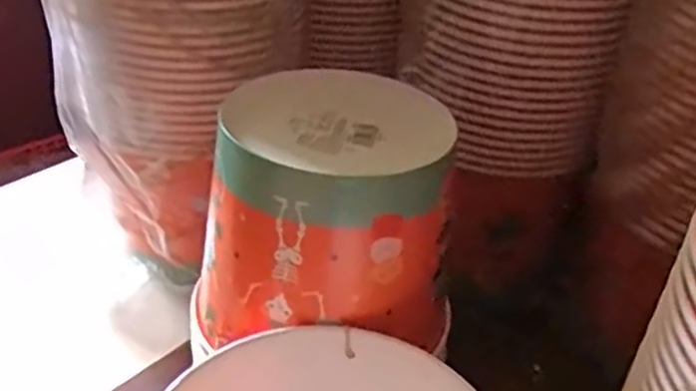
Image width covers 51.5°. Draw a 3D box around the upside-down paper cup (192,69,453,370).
[{"bbox_3d":[-0.017,0.010,0.418,0.140,0.115,0.139,-1,34,-6],"label":"upside-down paper cup"}]

